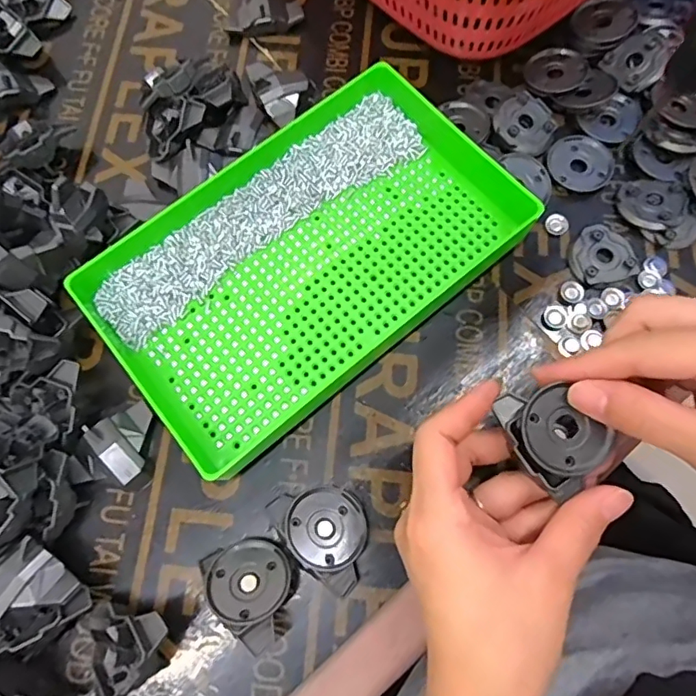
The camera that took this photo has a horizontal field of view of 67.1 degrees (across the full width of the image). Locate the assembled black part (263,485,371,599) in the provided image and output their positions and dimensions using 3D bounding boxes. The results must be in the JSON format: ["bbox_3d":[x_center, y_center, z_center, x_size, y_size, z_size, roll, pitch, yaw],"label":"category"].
[{"bbox_3d":[-0.012,0.096,0.281,0.058,0.029,0.041,41,78,13],"label":"assembled black part"}]

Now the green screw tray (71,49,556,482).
[{"bbox_3d":[-0.027,-0.060,0.326,0.251,0.033,0.160,-40,76,-10],"label":"green screw tray"}]

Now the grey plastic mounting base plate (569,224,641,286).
[{"bbox_3d":[0.162,-0.060,0.335,0.040,0.005,0.040,0,73,1],"label":"grey plastic mounting base plate"}]

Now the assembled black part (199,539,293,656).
[{"bbox_3d":[-0.050,0.122,0.278,0.049,0.015,0.045,39,62,17],"label":"assembled black part"}]

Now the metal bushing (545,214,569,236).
[{"bbox_3d":[0.137,-0.081,0.343,0.014,0.005,0.015,0,73,1],"label":"metal bushing"}]

